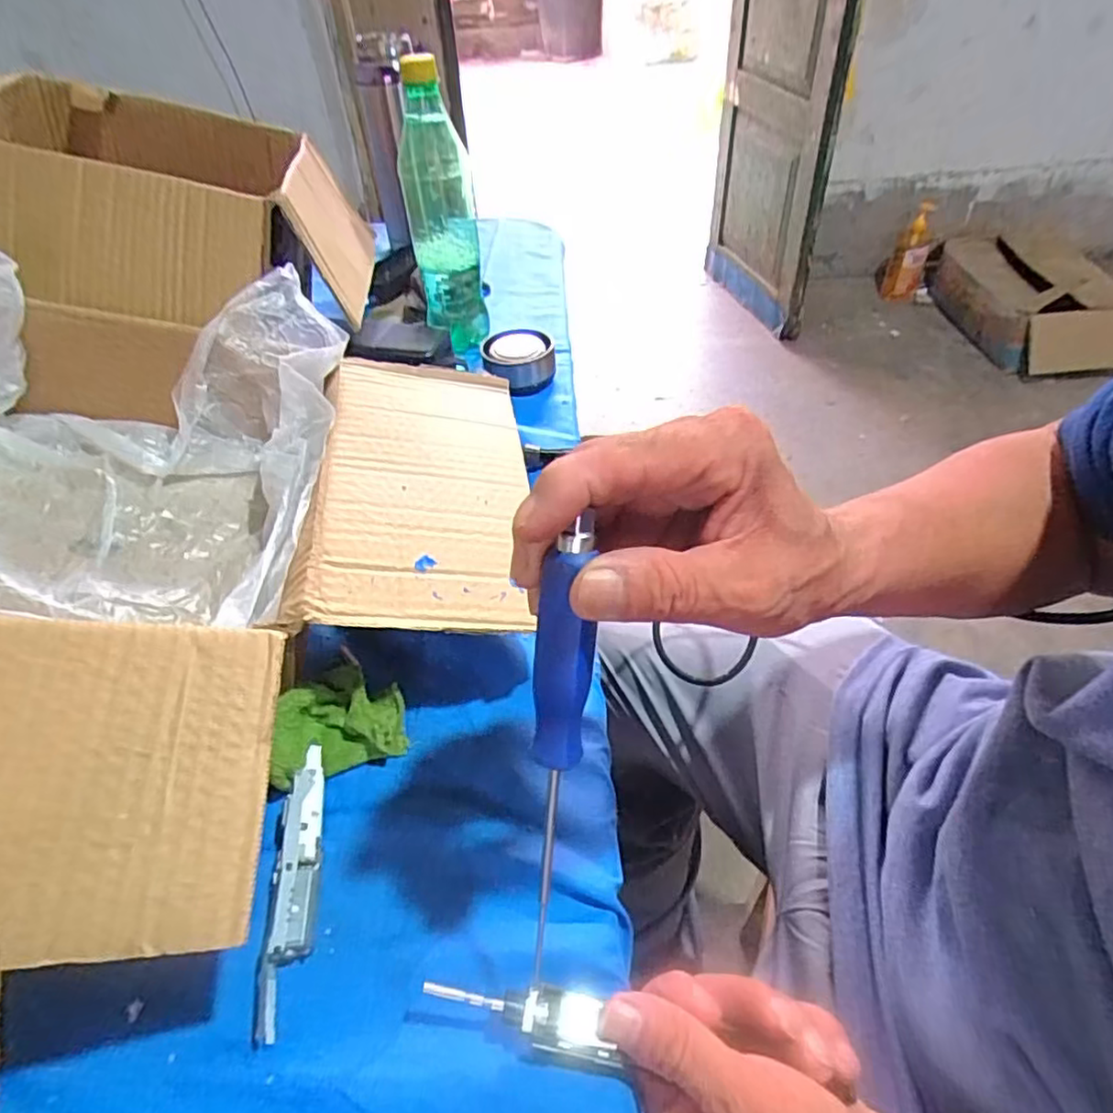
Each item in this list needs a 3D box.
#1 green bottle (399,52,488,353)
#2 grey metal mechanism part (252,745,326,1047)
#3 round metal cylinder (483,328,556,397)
[{"bbox_3d":[-0.105,-0.312,0.609,0.061,0.233,0.057,1,45,6],"label":"green bottle"},{"bbox_3d":[-0.123,0.147,0.309,0.025,0.016,0.123,-8,46,-5],"label":"grey metal mechanism part"},{"bbox_3d":[-0.036,-0.180,0.615,0.064,0.034,0.056,-12,45,-7],"label":"round metal cylinder"}]

